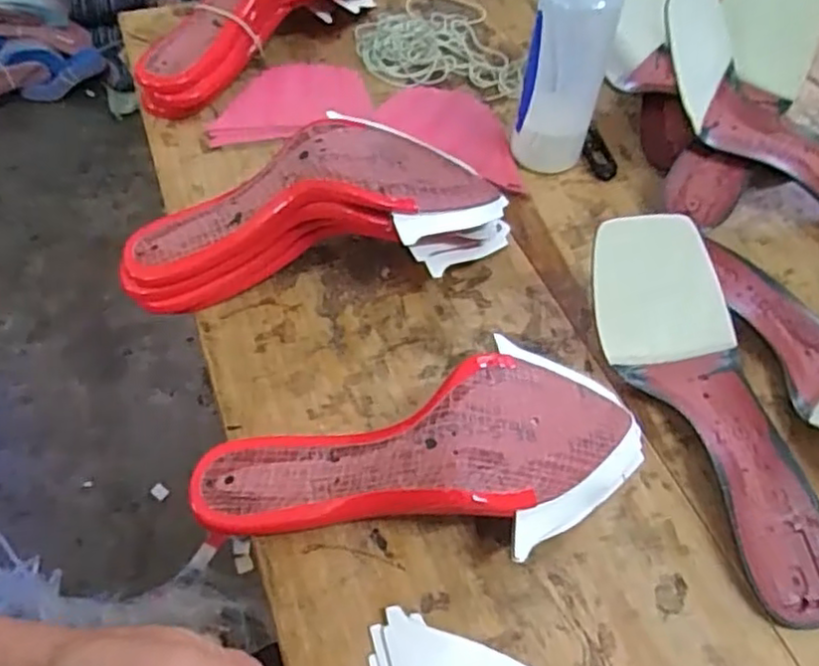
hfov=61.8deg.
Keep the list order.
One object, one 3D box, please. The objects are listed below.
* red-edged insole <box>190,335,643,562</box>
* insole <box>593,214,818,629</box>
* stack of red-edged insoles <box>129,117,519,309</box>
[{"bbox_3d":[0.015,0.072,0.368,0.252,0.061,0.109,-13,56,-14],"label":"red-edged insole"},{"bbox_3d":[0.184,0.042,0.408,0.089,0.049,0.245,-14,68,-14],"label":"insole"},{"bbox_3d":[-0.057,-0.082,0.463,0.263,0.086,0.098,-4,54,-7],"label":"stack of red-edged insoles"}]

